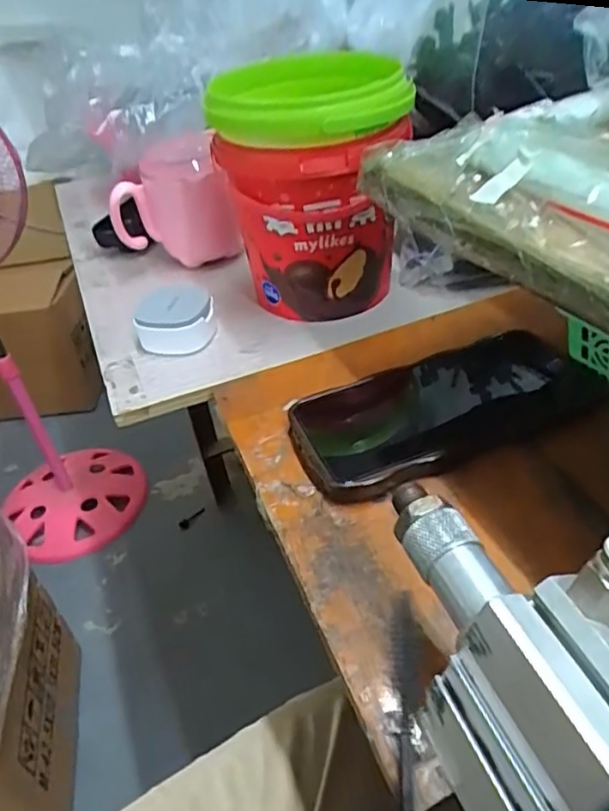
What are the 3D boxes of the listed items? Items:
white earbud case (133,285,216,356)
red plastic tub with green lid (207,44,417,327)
[{"bbox_3d":[-0.095,-0.065,0.461,0.056,0.029,0.057,-14,40,-7],"label":"white earbud case"},{"bbox_3d":[0.008,-0.155,0.447,0.124,0.159,0.111,-4,39,5],"label":"red plastic tub with green lid"}]

